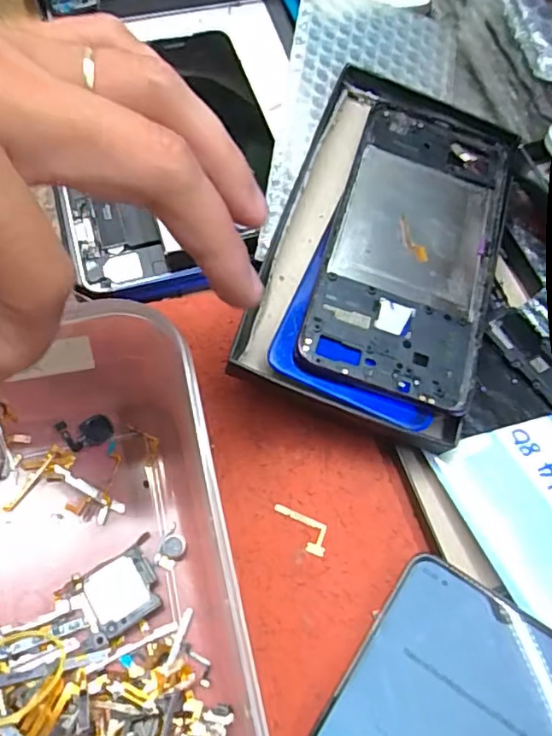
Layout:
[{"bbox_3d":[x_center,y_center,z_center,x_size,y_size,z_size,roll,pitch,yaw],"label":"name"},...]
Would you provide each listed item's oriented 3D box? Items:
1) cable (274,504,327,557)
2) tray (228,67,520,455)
[{"bbox_3d":[0.010,0.066,0.235,0.025,0.004,0.013,22,66,8],"label":"cable"},{"bbox_3d":[0.051,-0.052,0.270,0.095,0.040,0.173,17,65,6],"label":"tray"}]

